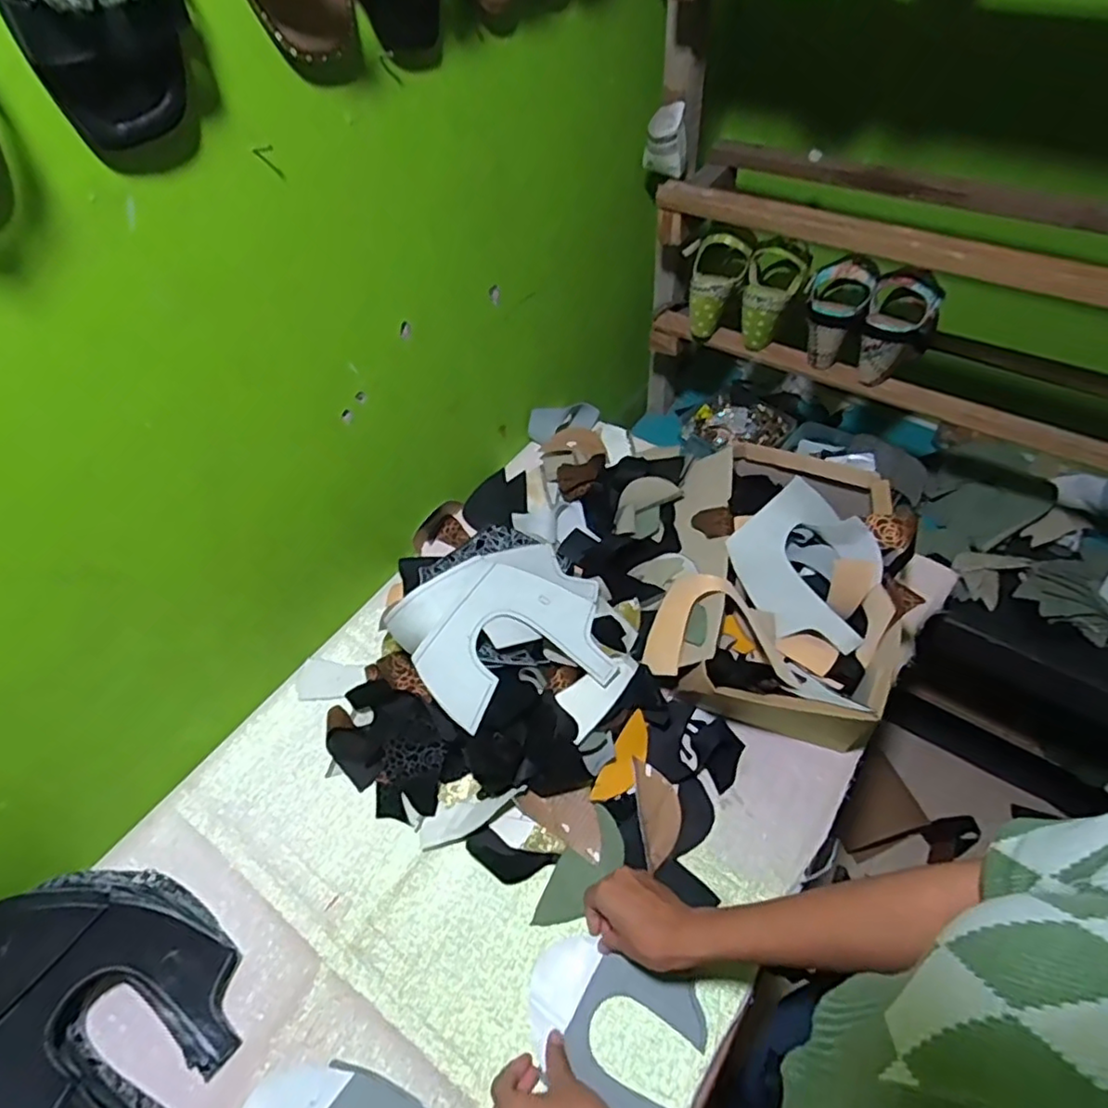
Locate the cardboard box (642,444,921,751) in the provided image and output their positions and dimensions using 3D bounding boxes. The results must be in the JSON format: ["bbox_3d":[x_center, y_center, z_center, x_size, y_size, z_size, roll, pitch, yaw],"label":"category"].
[{"bbox_3d":[0.256,0.032,0.729,0.264,0.118,0.343,11,53,13],"label":"cardboard box"}]

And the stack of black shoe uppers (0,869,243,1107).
[{"bbox_3d":[-0.409,0.389,0.534,0.241,0.094,0.193,29,59,24],"label":"stack of black shoe uppers"}]

